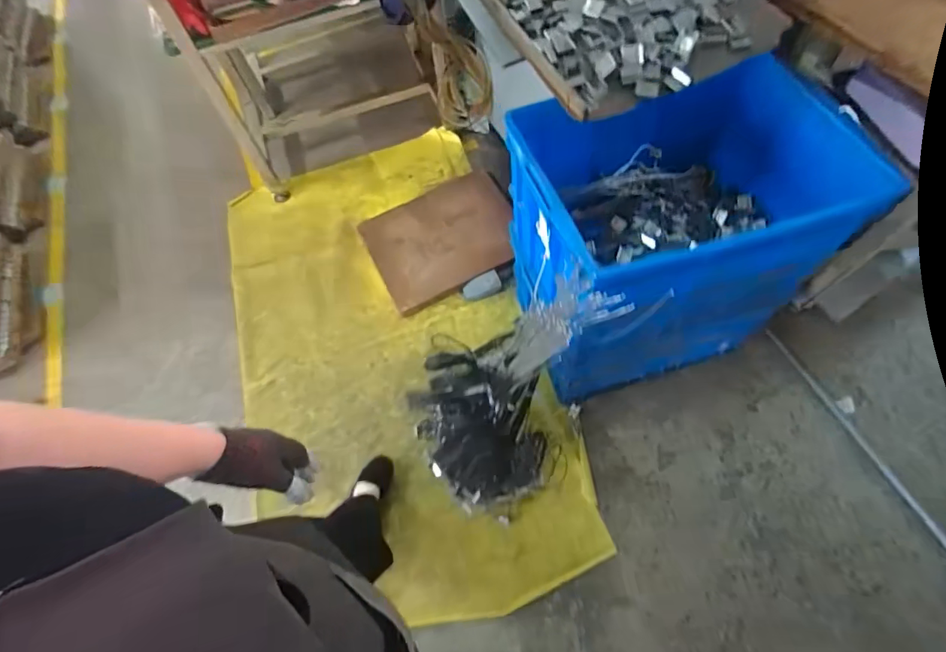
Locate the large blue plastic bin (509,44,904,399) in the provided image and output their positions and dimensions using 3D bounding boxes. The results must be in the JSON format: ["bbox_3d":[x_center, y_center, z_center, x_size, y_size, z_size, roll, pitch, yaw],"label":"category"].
[{"bbox_3d":[0.396,-0.198,1.083,0.586,0.626,0.498,-20,62,-5],"label":"large blue plastic bin"}]

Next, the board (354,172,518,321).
[{"bbox_3d":[-0.095,-0.293,1.557,0.482,0.052,0.394,-26,64,-9],"label":"board"}]

